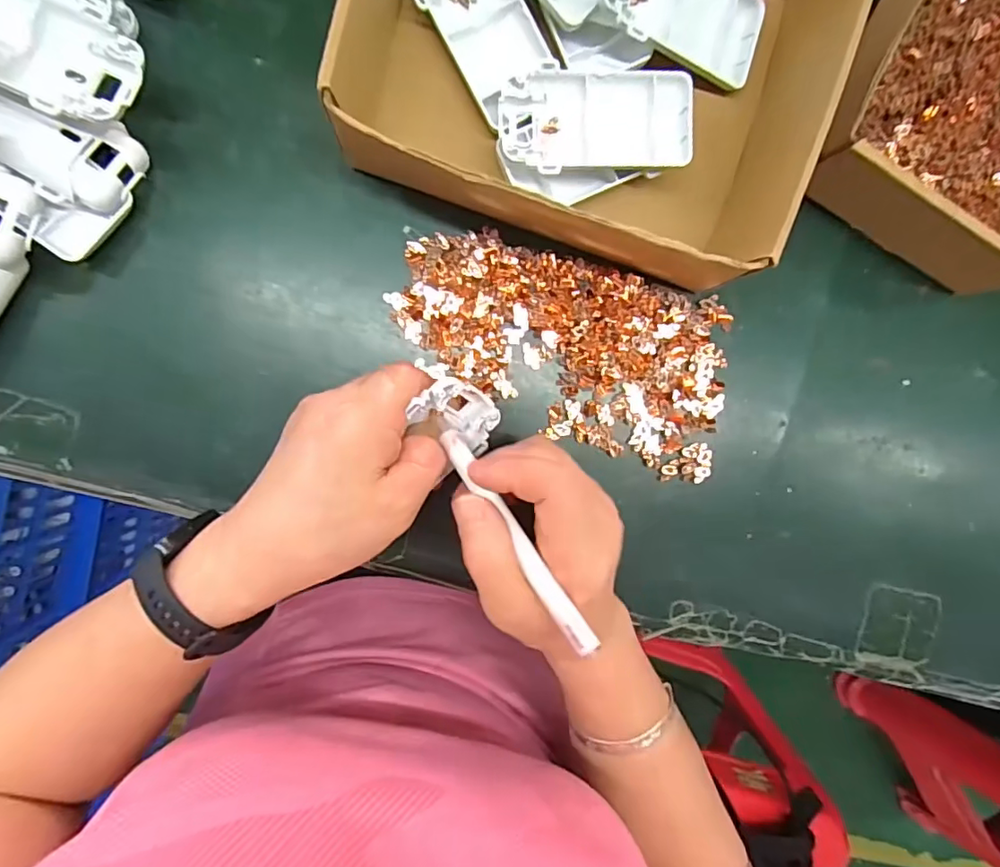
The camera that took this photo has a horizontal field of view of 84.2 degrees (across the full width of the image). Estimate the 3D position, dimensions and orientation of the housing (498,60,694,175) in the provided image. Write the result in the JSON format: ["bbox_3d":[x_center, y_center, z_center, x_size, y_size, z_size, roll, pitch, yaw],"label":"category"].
[{"bbox_3d":[0.048,-0.156,0.273,0.094,0.016,0.046,-3,103,1],"label":"housing"}]

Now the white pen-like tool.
[{"bbox_3d":[0.005,0.042,0.239,0.009,0.006,0.108,-36,72,-1],"label":"white pen-like tool"}]

